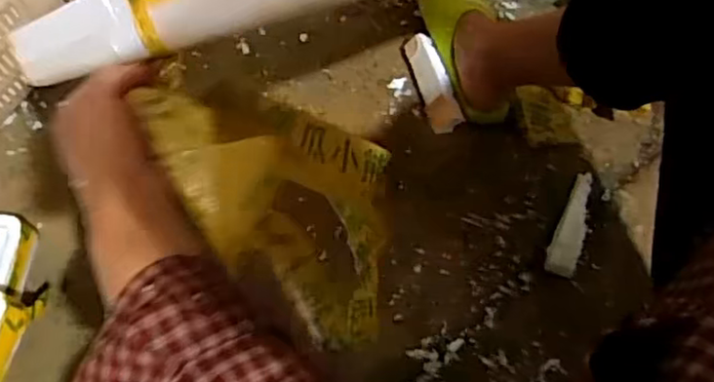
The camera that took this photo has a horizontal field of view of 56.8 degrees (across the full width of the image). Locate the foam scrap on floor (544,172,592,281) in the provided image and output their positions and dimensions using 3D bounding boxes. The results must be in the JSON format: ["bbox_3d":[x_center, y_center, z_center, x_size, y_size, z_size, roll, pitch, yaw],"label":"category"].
[{"bbox_3d":[0.262,0.038,0.804,0.034,0.022,0.133,19,69,7],"label":"foam scrap on floor"}]

